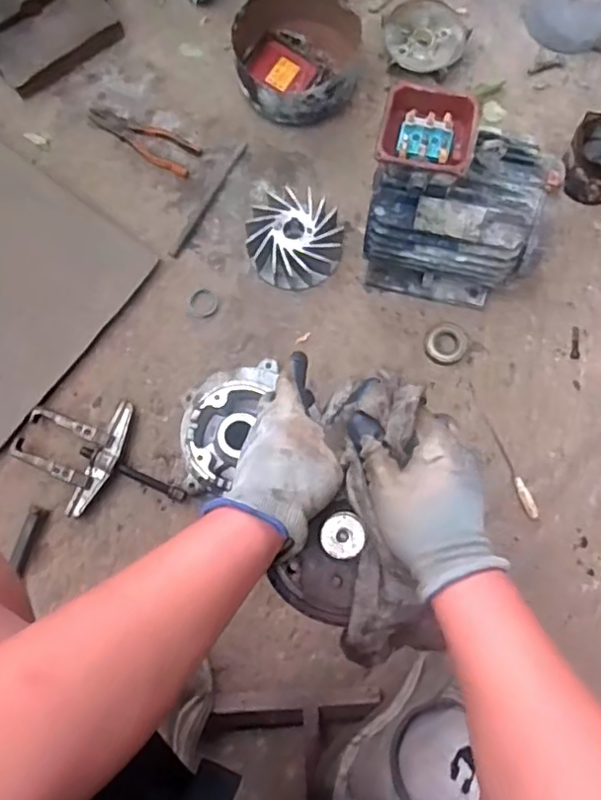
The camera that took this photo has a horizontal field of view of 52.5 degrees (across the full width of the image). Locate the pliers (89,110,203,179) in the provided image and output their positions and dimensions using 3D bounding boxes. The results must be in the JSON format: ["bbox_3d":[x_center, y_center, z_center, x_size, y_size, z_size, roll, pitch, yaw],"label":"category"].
[{"bbox_3d":[-0.243,-0.404,0.941,0.181,0.011,0.060,29,80,7],"label":"pliers"}]

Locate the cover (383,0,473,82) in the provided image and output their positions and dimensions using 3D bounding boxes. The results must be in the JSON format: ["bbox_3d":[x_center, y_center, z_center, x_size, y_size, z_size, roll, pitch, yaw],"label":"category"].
[{"bbox_3d":[0.195,-0.572,0.958,0.128,0.028,0.121,0,77,1],"label":"cover"}]

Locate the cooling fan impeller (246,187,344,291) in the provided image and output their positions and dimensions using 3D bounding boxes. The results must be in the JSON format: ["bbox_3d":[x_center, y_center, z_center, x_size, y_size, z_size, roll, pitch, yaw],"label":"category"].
[{"bbox_3d":[-0.008,-0.233,0.874,0.132,0.052,0.138,0,77,1],"label":"cooling fan impeller"}]

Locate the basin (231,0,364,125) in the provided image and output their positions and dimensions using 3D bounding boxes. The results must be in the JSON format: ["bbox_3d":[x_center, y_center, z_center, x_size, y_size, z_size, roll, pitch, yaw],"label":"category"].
[{"bbox_3d":[-0.001,-0.515,0.918,0.183,0.101,0.181,0,77,1],"label":"basin"}]

